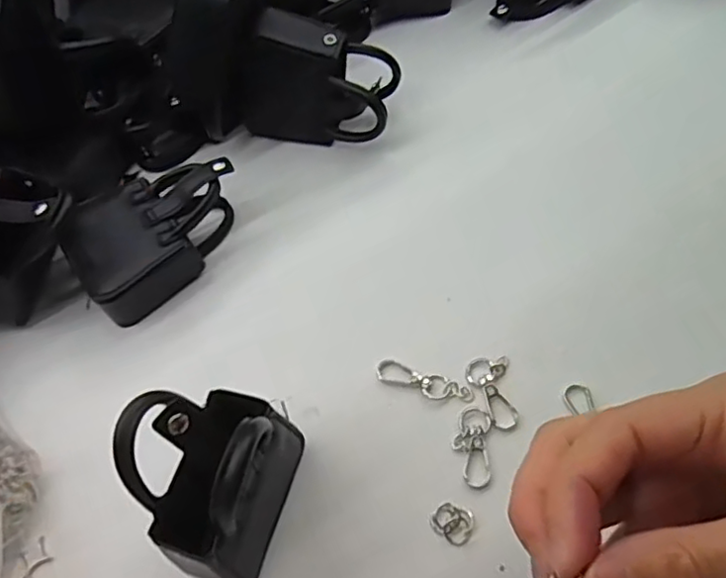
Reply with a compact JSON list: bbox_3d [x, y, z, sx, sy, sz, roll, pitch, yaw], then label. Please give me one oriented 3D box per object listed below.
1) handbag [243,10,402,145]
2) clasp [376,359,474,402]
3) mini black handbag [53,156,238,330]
[{"bbox_3d":[-0.031,-0.131,0.413,0.100,0.075,0.048,4,60,11],"label":"handbag"},{"bbox_3d":[0.032,0.048,0.335,0.052,0.004,0.014,18,64,18],"label":"clasp"},{"bbox_3d":[-0.121,-0.033,0.387,0.105,0.041,0.072,-32,60,-11],"label":"mini black handbag"}]

